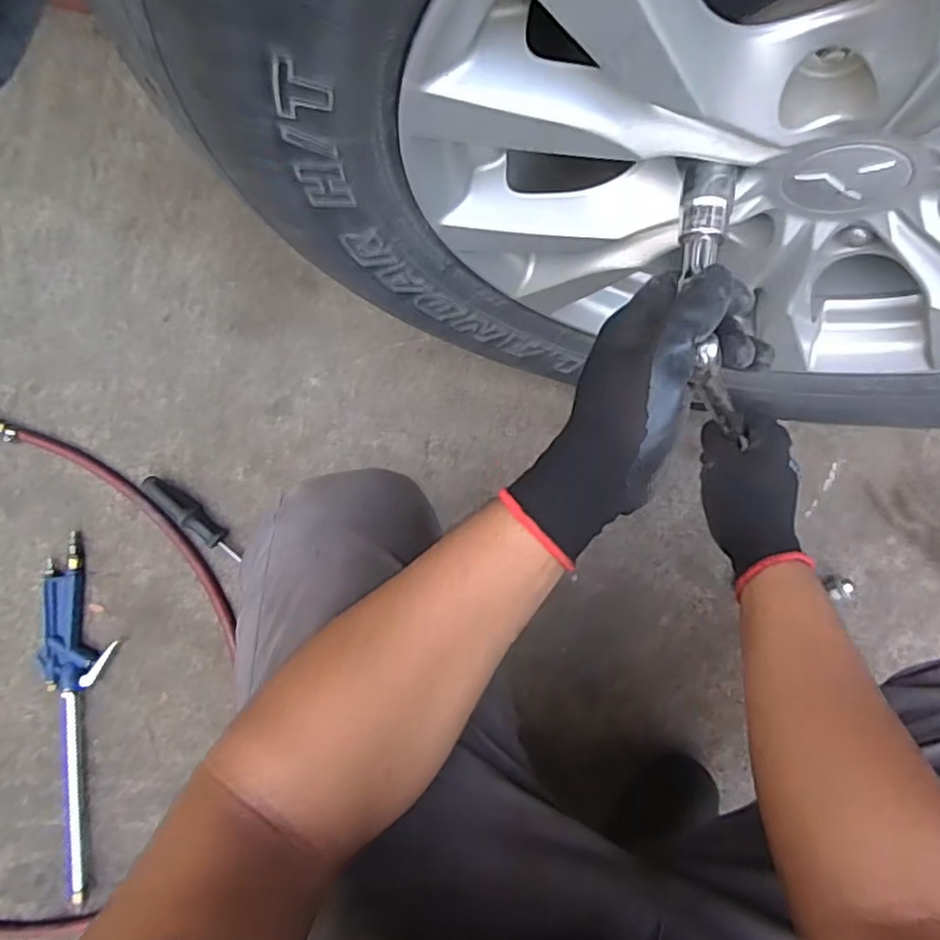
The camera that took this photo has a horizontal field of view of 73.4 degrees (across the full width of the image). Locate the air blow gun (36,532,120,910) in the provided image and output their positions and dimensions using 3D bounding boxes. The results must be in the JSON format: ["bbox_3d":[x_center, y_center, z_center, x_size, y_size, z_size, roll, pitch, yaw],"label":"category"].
[{"bbox_3d":[-0.429,0.266,0.682,0.073,0.023,0.377,-1,87,-3],"label":"air blow gun"}]

